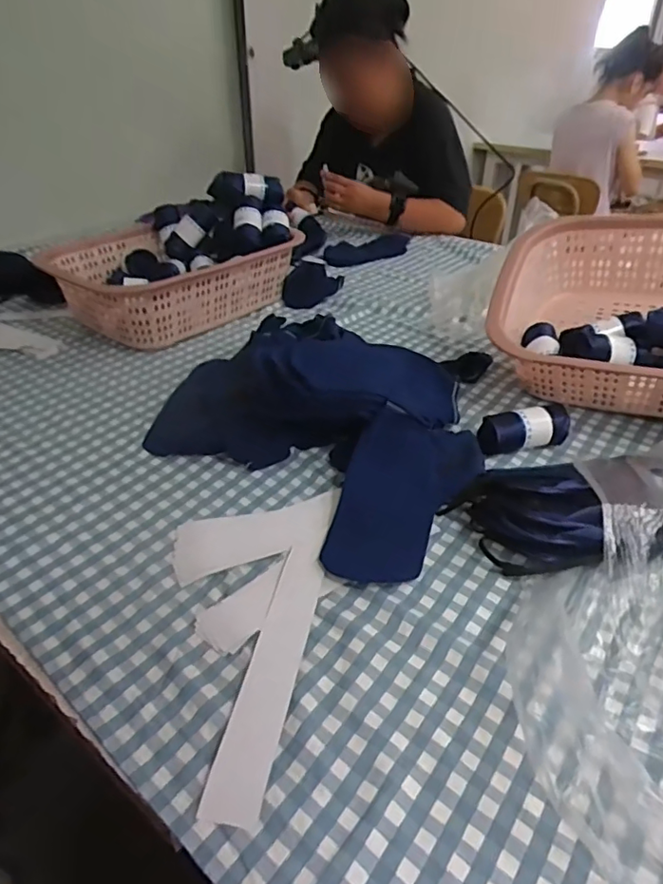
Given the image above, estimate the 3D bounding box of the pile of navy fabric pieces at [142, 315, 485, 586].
[{"bbox_3d":[-0.010,-0.043,0.599,0.361,0.097,0.263,26,42,32],"label":"pile of navy fabric pieces"}]

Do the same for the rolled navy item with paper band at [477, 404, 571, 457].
[{"bbox_3d":[0.205,-0.011,0.605,0.094,0.041,0.033,-4,35,-5],"label":"rolled navy item with paper band"}]

